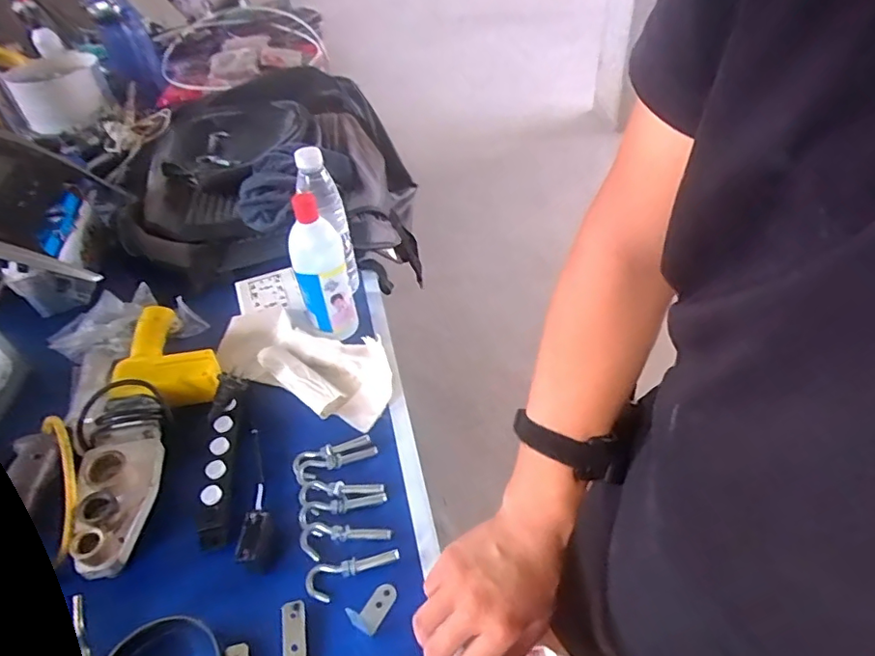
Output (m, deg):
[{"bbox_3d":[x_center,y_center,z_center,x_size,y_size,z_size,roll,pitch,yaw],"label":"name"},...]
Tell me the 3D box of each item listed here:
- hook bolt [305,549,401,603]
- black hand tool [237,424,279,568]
[{"bbox_3d":[-0.081,0.221,0.516,0.084,0.011,0.034,-22,47,-22],"label":"hook bolt"},{"bbox_3d":[-0.180,0.164,0.563,0.029,0.027,0.165,-6,43,-7],"label":"black hand tool"}]

